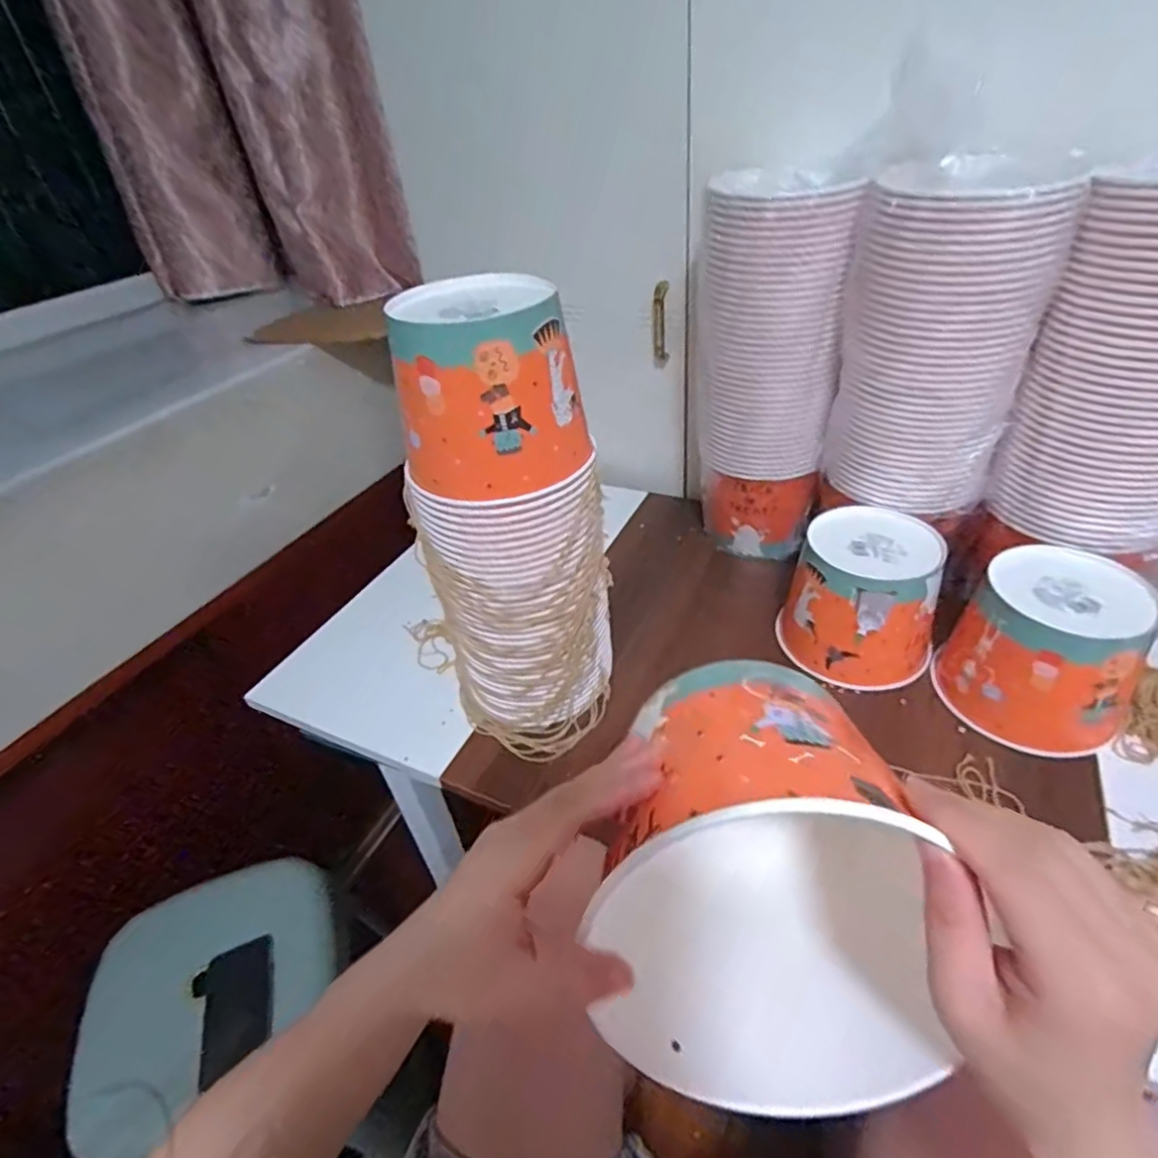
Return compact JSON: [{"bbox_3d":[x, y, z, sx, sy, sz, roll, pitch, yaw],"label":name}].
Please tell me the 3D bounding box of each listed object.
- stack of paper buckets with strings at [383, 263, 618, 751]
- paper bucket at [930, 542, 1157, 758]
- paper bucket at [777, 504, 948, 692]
[{"bbox_3d":[-0.064,-0.037,0.586,0.154,0.409,0.166,21,47,31],"label":"stack of paper buckets with strings"},{"bbox_3d":[0.434,0.066,0.579,0.135,0.125,0.144,-33,45,-28],"label":"paper bucket"},{"bbox_3d":[0.298,0.020,0.661,0.149,0.130,0.136,11,42,21],"label":"paper bucket"}]

